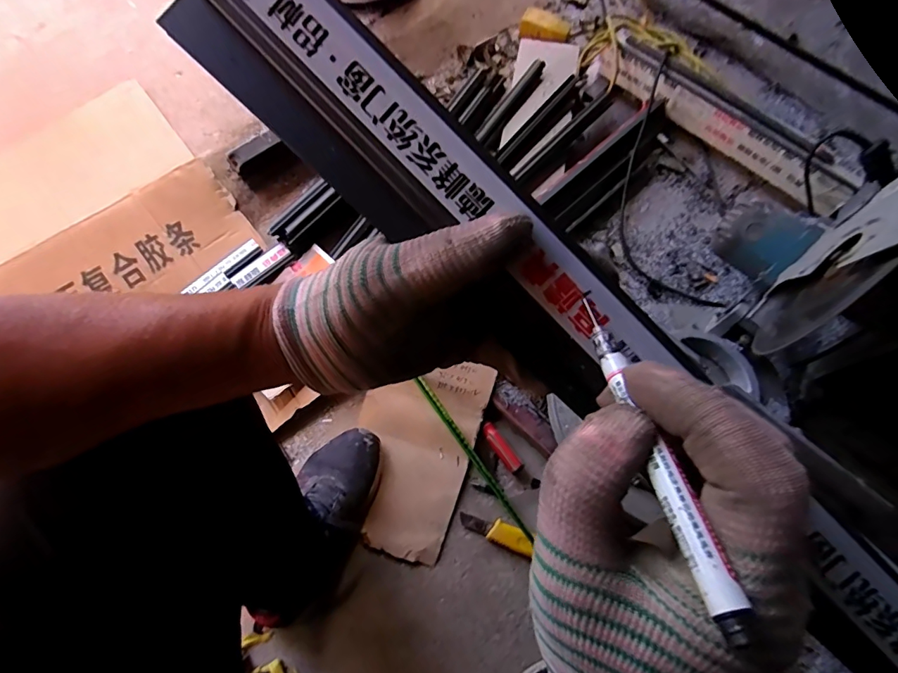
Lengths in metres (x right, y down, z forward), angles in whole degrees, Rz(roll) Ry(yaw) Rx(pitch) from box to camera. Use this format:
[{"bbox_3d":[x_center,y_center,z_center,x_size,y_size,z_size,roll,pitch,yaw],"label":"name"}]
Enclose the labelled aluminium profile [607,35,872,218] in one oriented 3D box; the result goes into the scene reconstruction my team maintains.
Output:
[{"bbox_3d":[0.501,-0.401,0.870,0.508,0.097,0.054,42,75,16],"label":"labelled aluminium profile"}]

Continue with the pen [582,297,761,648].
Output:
[{"bbox_3d":[0.067,0.031,0.162,0.012,0.014,0.127,-9,47,-2],"label":"pen"}]

